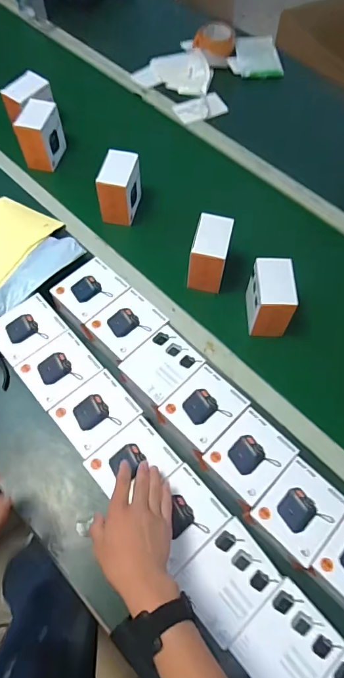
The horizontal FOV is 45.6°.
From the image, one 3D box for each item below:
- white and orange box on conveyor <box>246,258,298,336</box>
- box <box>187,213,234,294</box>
[{"bbox_3d":[0.176,-0.074,0.734,0.068,0.096,0.103,1,62,0],"label":"white and orange box on conveyor"},{"bbox_3d":[0.072,-0.161,0.775,0.065,0.098,0.105,13,63,6],"label":"box"}]

